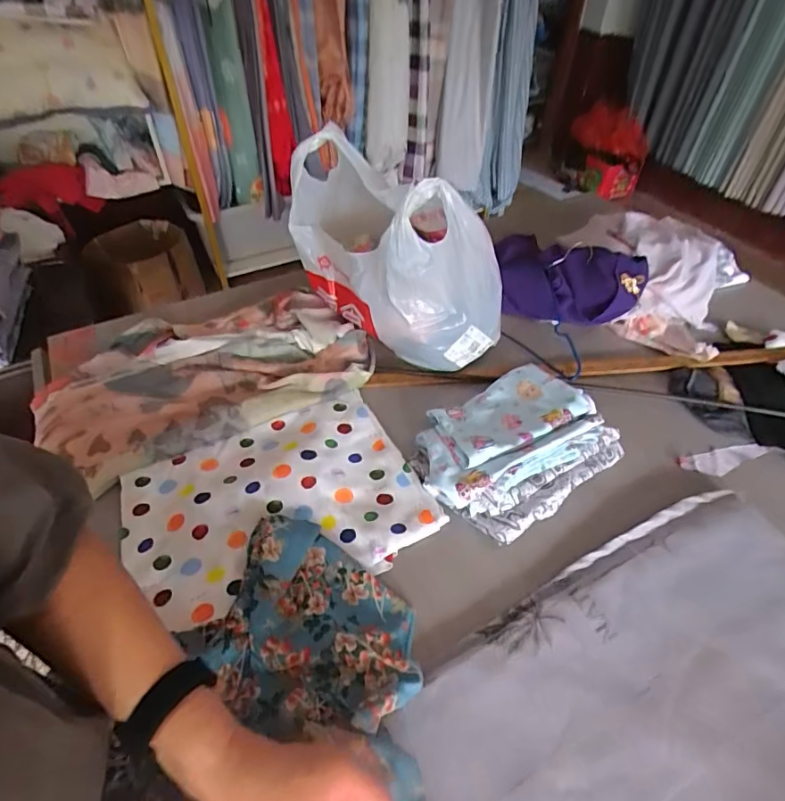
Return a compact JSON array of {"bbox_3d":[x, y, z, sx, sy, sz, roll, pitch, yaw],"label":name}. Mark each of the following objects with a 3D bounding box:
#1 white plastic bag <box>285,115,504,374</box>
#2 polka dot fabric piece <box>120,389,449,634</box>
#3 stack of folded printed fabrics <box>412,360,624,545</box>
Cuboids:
[{"bbox_3d":[-0.001,-0.210,0.719,0.310,0.282,0.143,32,53,25],"label":"white plastic bag"},{"bbox_3d":[-0.143,0.122,0.602,0.334,0.020,0.238,-20,54,-16],"label":"polka dot fabric piece"},{"bbox_3d":[0.154,0.053,0.635,0.240,0.050,0.182,-28,54,-26],"label":"stack of folded printed fabrics"}]

